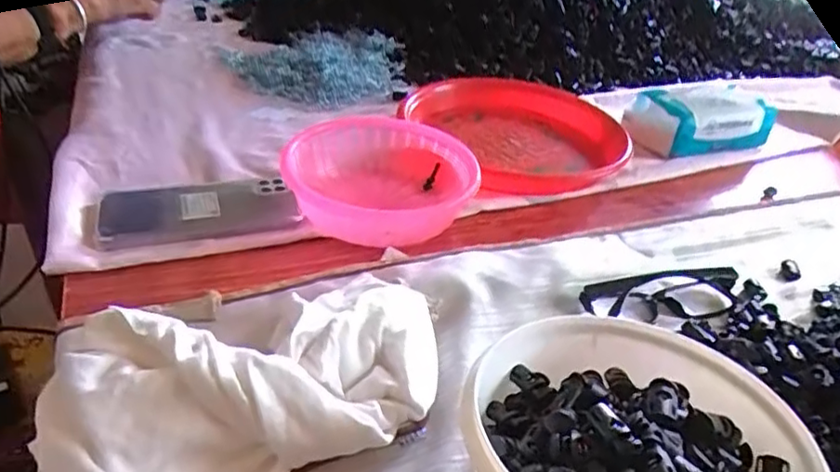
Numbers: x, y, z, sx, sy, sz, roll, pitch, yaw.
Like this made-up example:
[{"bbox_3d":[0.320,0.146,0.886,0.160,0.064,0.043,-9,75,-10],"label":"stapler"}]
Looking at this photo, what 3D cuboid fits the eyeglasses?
[{"bbox_3d":[0.187,0.044,0.466,0.134,0.026,0.038,-5,35,-15],"label":"eyeglasses"}]

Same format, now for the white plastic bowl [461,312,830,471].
[{"bbox_3d":[0.101,0.116,0.304,0.162,0.085,0.153,5,35,-4],"label":"white plastic bowl"}]

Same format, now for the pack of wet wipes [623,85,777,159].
[{"bbox_3d":[0.327,-0.139,0.720,0.163,0.061,0.085,-7,37,-20],"label":"pack of wet wipes"}]

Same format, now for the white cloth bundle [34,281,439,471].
[{"bbox_3d":[-0.089,0.090,0.341,0.217,0.066,0.117,-4,35,-13],"label":"white cloth bundle"}]

